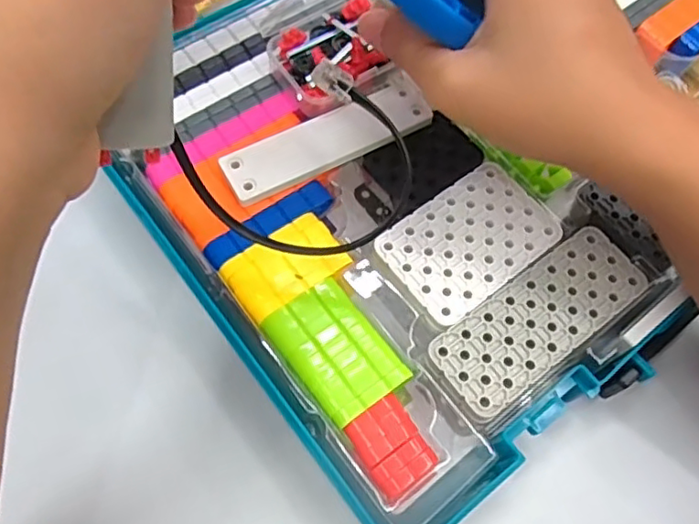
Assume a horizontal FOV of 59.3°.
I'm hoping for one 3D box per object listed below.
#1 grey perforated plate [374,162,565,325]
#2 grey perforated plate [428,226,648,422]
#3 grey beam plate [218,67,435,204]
[{"bbox_3d":[0.054,-0.010,0.274,0.073,0.004,0.051,-34,70,-18],"label":"grey perforated plate"},{"bbox_3d":[0.081,0.022,0.261,0.100,0.004,0.038,-34,70,-18],"label":"grey perforated plate"},{"bbox_3d":[-0.010,-0.056,0.280,0.096,0.004,0.028,-26,71,-9],"label":"grey beam plate"}]

